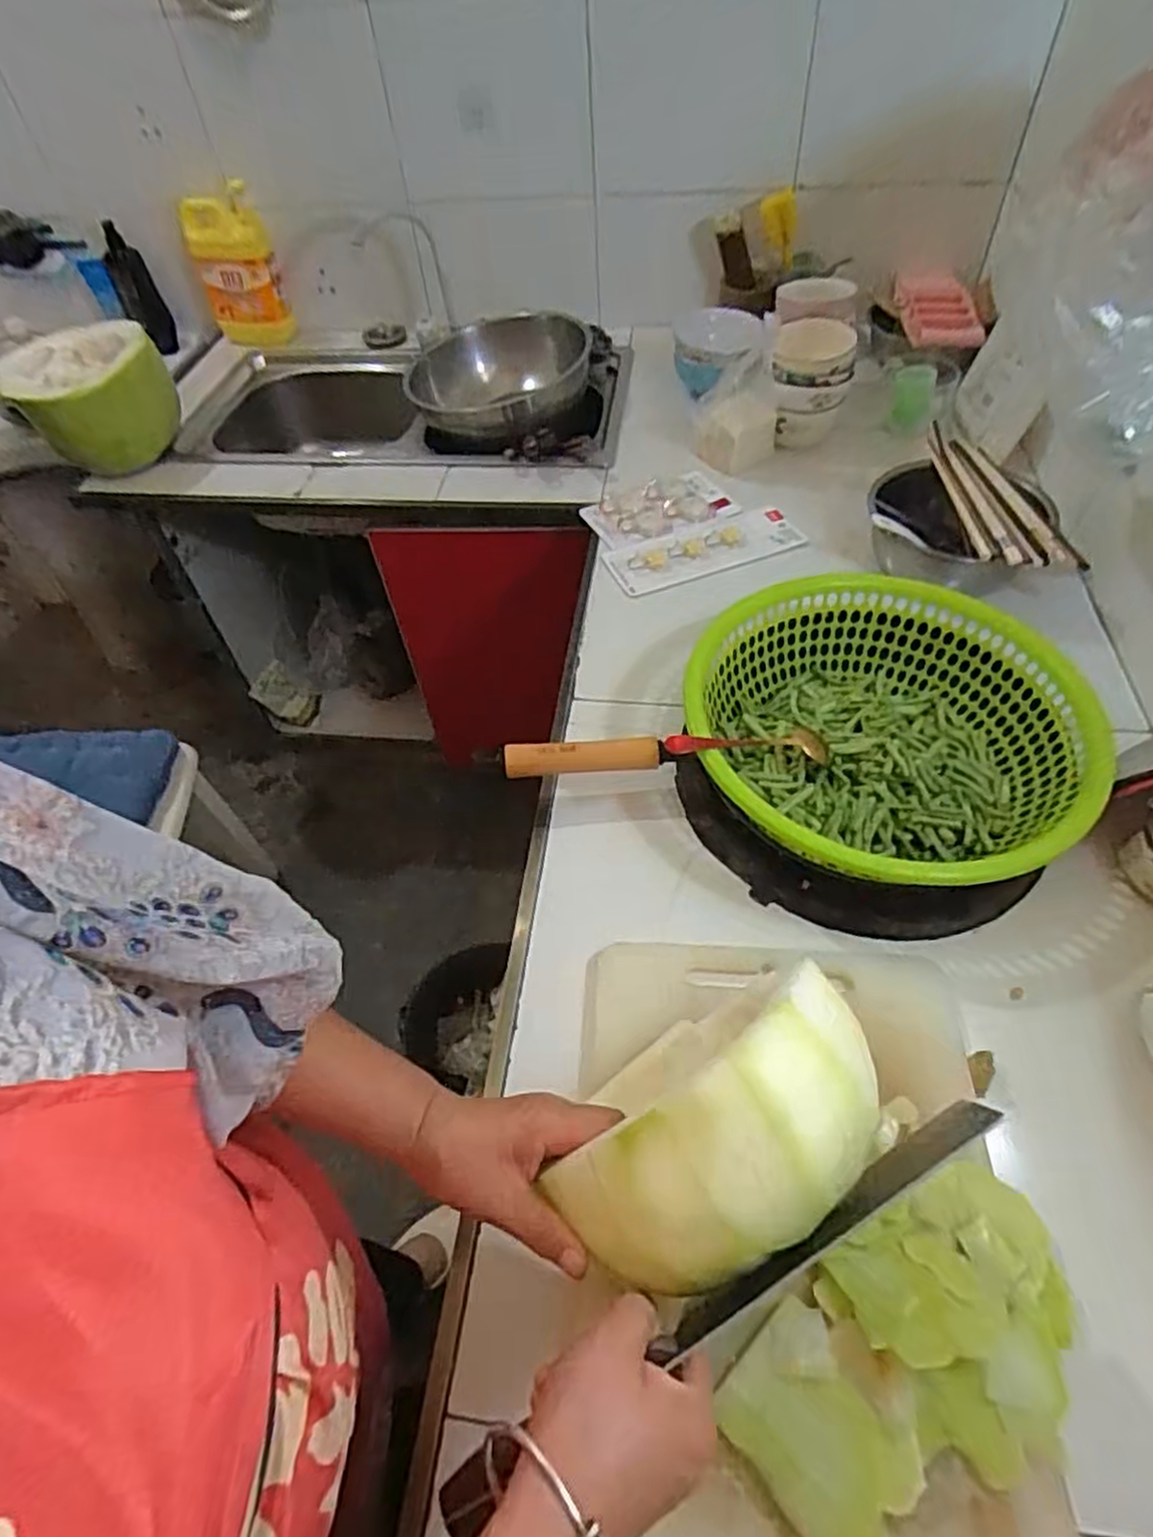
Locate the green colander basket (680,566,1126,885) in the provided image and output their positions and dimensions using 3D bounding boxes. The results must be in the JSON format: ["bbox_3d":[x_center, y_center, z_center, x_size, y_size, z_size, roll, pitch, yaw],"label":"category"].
[{"bbox_3d":[0.278,-0.032,0.692,0.325,0.105,0.335,-2,52,3],"label":"green colander basket"}]

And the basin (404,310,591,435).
[{"bbox_3d":[-0.124,-0.644,1.218,0.281,0.092,0.298,-2,52,3],"label":"basin"}]

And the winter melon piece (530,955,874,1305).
[{"bbox_3d":[0.074,0.178,0.355,0.165,0.089,0.093,-26,55,-15],"label":"winter melon piece"}]

